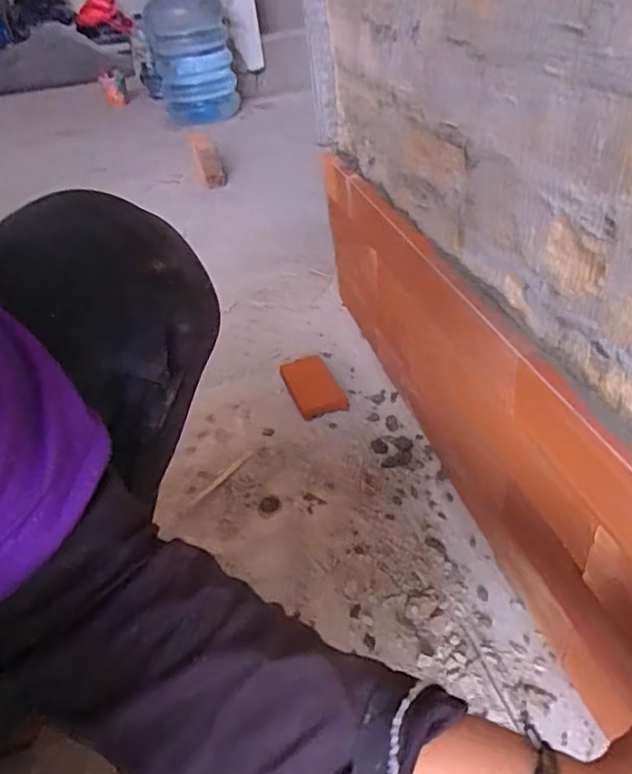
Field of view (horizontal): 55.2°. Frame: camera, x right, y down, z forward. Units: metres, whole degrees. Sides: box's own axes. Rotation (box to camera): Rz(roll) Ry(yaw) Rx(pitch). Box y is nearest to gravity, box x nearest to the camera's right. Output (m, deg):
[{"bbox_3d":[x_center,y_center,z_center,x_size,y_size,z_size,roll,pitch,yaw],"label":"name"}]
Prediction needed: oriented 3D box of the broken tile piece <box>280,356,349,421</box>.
[{"bbox_3d":[-0.005,-0.001,0.831,0.059,0.015,0.126,-29,39,-1],"label":"broken tile piece"}]

